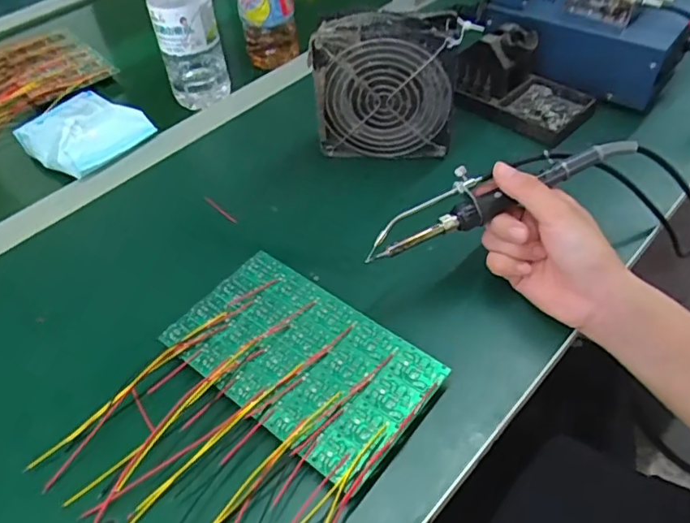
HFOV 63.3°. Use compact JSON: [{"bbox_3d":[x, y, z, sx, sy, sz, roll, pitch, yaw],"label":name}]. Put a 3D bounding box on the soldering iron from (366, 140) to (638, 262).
[{"bbox_3d":[0.111,-0.053,0.393,0.211,0.024,0.033,-22,50,-10],"label":"soldering iron"}]

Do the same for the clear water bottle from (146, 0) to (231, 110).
[{"bbox_3d":[-0.167,-0.261,0.562,0.063,0.206,0.054,-15,49,-10],"label":"clear water bottle"}]

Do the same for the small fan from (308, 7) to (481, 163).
[{"bbox_3d":[0.040,-0.154,0.496,0.130,0.118,0.044,4,48,7],"label":"small fan"}]

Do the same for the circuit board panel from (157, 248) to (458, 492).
[{"bbox_3d":[-0.031,0.064,0.379,0.171,0.015,0.104,31,56,28],"label":"circuit board panel"}]

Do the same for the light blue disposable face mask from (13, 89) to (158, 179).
[{"bbox_3d":[-0.263,-0.135,0.559,0.098,0.040,0.094,29,56,27],"label":"light blue disposable face mask"}]

